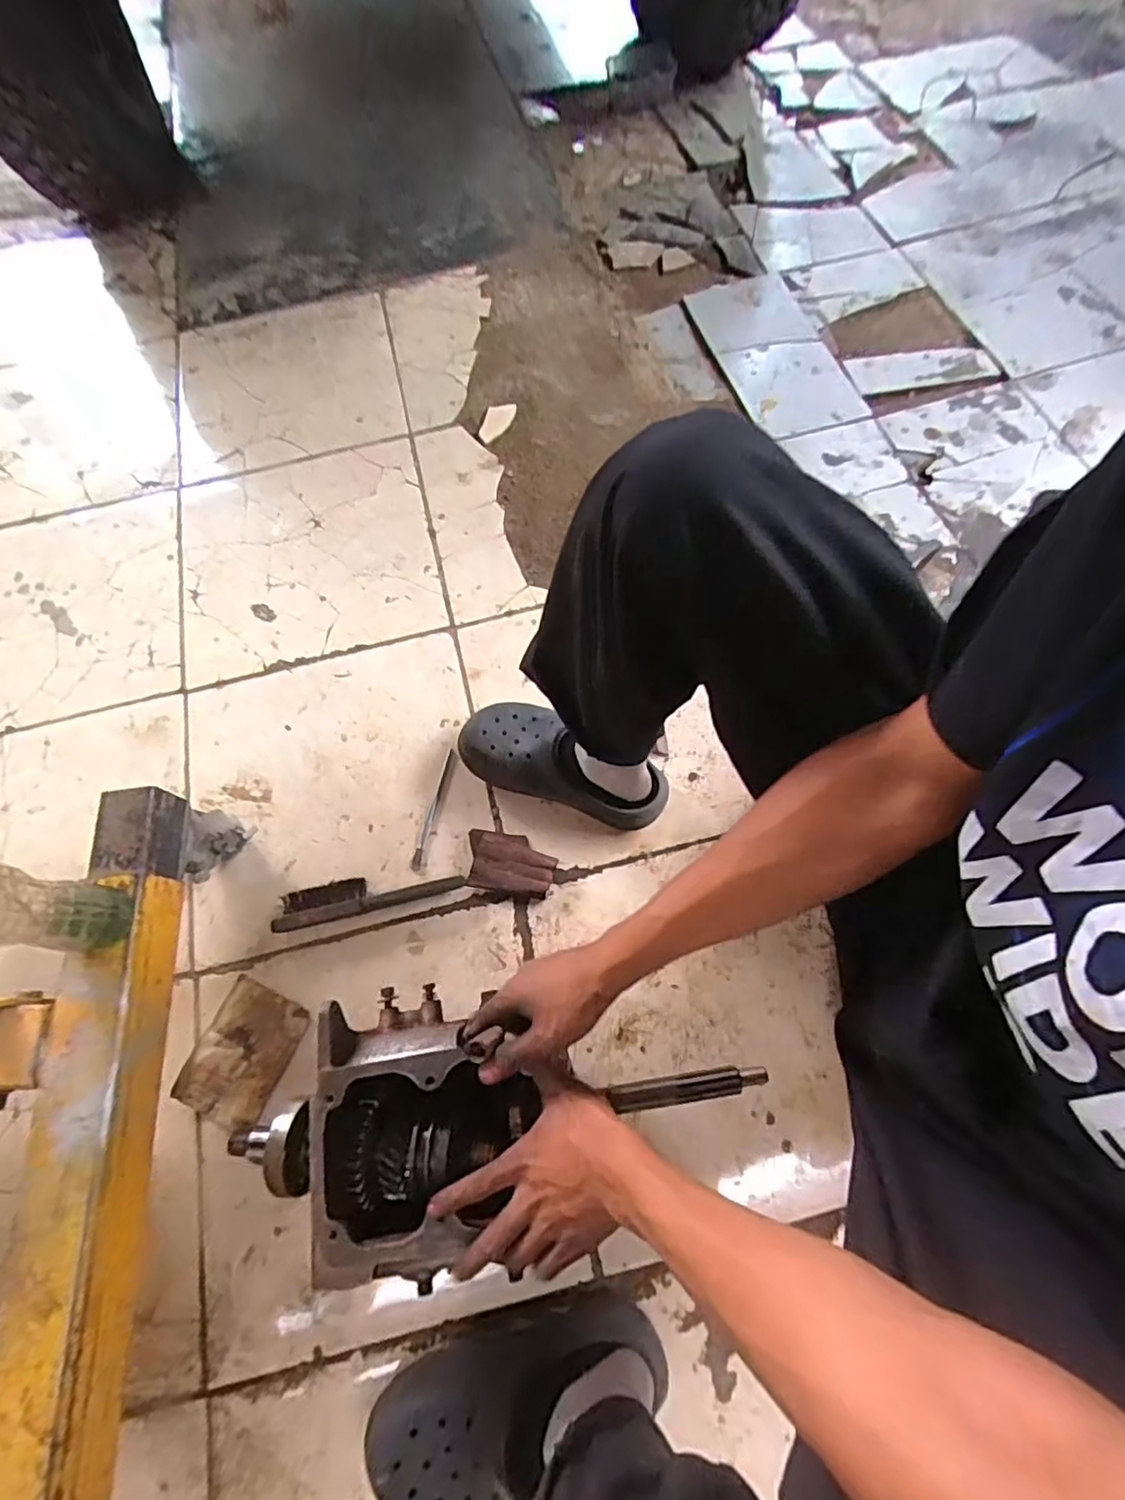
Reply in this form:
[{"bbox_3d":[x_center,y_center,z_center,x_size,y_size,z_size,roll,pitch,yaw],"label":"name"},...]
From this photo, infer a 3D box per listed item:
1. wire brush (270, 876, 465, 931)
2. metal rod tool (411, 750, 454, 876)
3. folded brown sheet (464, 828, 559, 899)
[{"bbox_3d":[-0.240,0.178,0.764,0.225,0.029,0.047,-12,68,-3],"label":"wire brush"},{"bbox_3d":[-0.172,0.079,0.815,0.013,0.006,0.168,11,69,7],"label":"metal rod tool"},{"bbox_3d":[-0.065,0.142,0.768,0.111,0.026,0.073,9,69,6],"label":"folded brown sheet"}]

